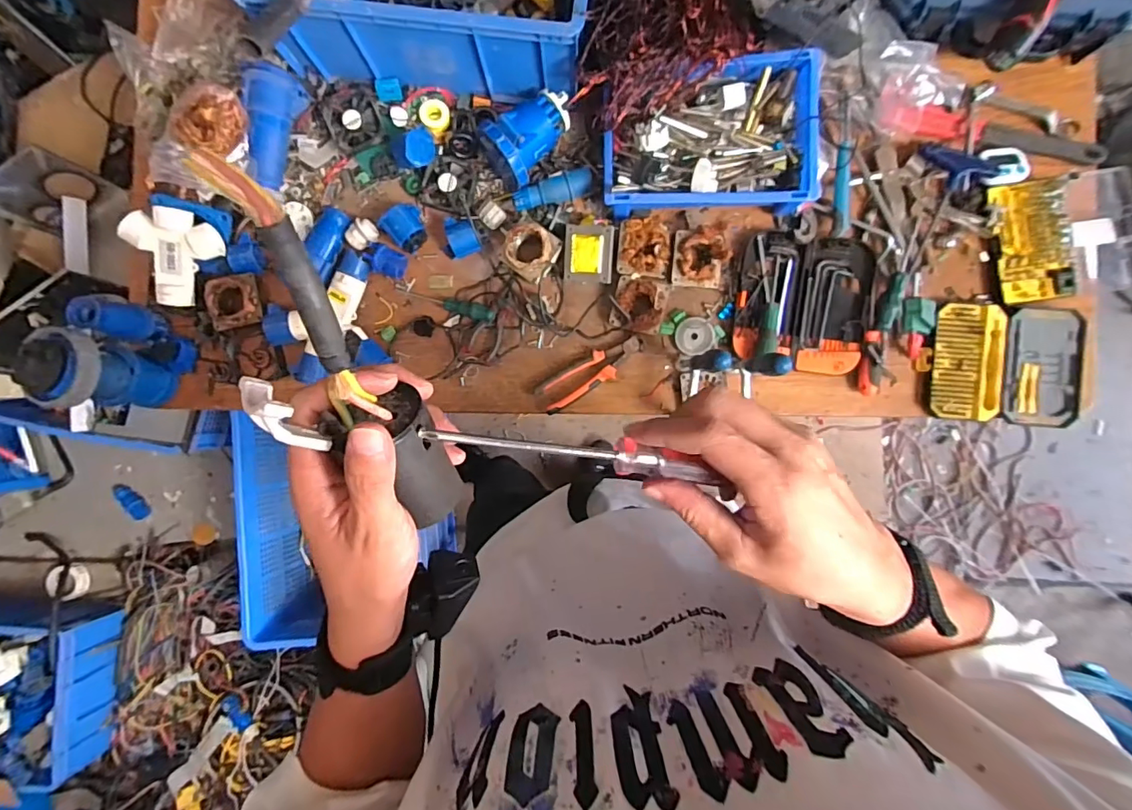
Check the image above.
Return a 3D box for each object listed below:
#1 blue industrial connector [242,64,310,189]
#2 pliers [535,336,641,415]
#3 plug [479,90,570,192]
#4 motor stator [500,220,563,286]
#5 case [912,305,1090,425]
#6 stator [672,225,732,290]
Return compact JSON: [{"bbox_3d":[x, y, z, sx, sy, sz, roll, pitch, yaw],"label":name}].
[{"bbox_3d":[-0.471,-0.437,0.797,0.075,0.072,0.175,16,106,2],"label":"blue industrial connector"},{"bbox_3d":[0.040,-0.052,0.832,0.182,0.030,0.056,-29,88,0],"label":"pliers"},{"bbox_3d":[-0.055,-0.424,0.783,0.141,0.093,0.104,-38,88,0],"label":"plug"},{"bbox_3d":[-0.061,-0.249,0.821,0.091,0.052,0.084,38,89,2],"label":"motor stator"},{"bbox_3d":[0.701,-0.064,0.809,0.245,0.024,0.182,5,88,1],"label":"case"},{"bbox_3d":[0.216,-0.239,0.812,0.089,0.048,0.097,4,88,1],"label":"stator"}]

